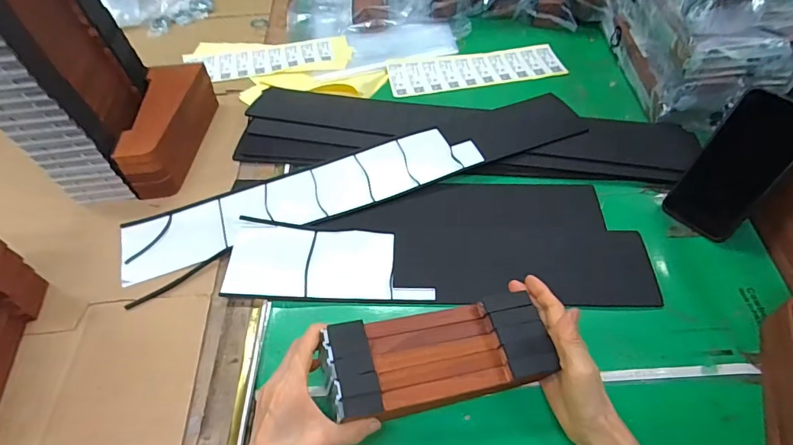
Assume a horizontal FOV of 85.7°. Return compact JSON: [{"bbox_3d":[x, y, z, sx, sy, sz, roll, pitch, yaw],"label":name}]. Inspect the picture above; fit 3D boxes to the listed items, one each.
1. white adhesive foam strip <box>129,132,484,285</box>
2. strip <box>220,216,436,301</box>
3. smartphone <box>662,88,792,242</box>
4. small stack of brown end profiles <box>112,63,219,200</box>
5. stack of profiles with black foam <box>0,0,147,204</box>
[{"bbox_3d":[-0.122,-0.036,0.567,0.462,0.011,0.095,-19,55,-8],"label":"white adhesive foam strip"},{"bbox_3d":[-0.082,0.044,0.513,0.235,0.005,0.098,1,57,3],"label":"strip"},{"bbox_3d":[0.381,-0.059,0.480,0.013,0.161,0.078,-20,50,-42],"label":"smartphone"},{"bbox_3d":[-0.332,-0.139,0.618,0.068,0.082,0.207,0,53,3],"label":"small stack of brown end profiles"},{"bbox_3d":[-0.415,-0.193,0.526,0.096,0.296,0.196,-9,53,-4],"label":"stack of profiles with black foam"}]

